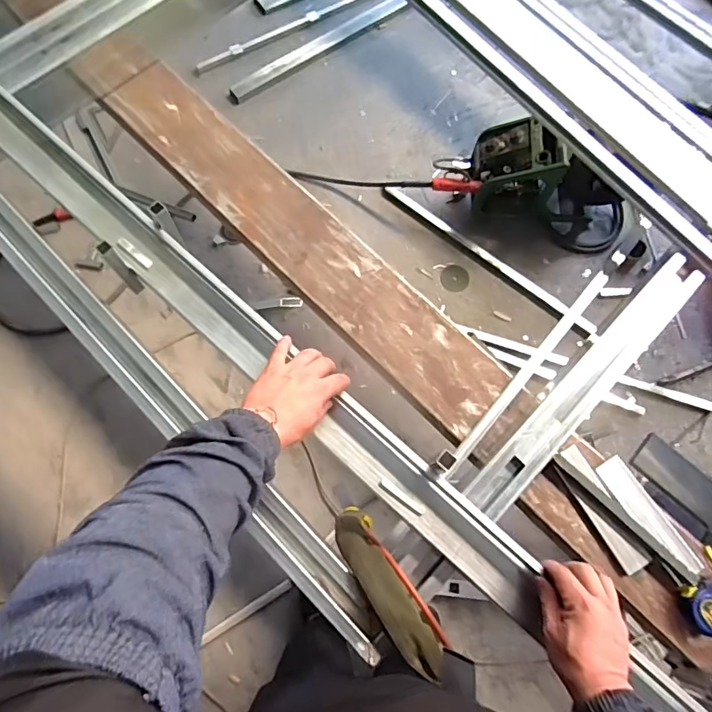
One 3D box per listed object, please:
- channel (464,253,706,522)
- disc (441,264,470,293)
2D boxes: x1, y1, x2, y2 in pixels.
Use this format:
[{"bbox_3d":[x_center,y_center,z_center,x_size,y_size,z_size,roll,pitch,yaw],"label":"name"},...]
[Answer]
[{"bbox_3d":[0.349,0.038,0.754,0.503,0.053,0.066,-42,79,-13],"label":"channel"},{"bbox_3d":[0.332,-0.259,1.658,0.094,0.006,0.089,1,84,-6],"label":"disc"}]

